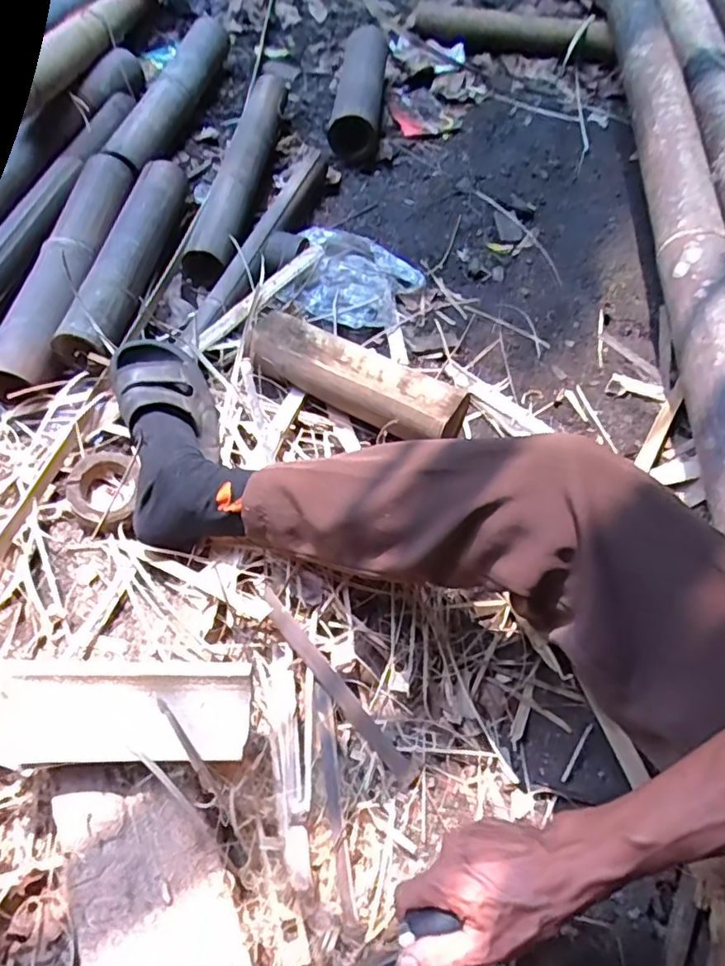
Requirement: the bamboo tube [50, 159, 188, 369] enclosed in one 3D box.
[{"bbox_3d":[-0.334,-0.333,0.860,0.070,0.080,0.432,5,59,4],"label":"bamboo tube"}]

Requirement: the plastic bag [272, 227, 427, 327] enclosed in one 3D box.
[{"bbox_3d":[-0.008,-0.319,0.895,0.189,0.041,0.191,12,60,8],"label":"plastic bag"}]

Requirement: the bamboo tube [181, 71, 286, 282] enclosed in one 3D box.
[{"bbox_3d":[-0.205,-0.531,0.982,0.083,0.072,0.501,5,59,4],"label":"bamboo tube"}]

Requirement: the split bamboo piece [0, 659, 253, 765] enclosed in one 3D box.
[{"bbox_3d":[-0.225,0.204,0.522,0.247,0.031,0.083,0,59,1],"label":"split bamboo piece"}]

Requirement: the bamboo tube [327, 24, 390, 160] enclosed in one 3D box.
[{"bbox_3d":[-0.006,-0.772,1.136,0.095,0.073,0.434,3,59,3],"label":"bamboo tube"}]

